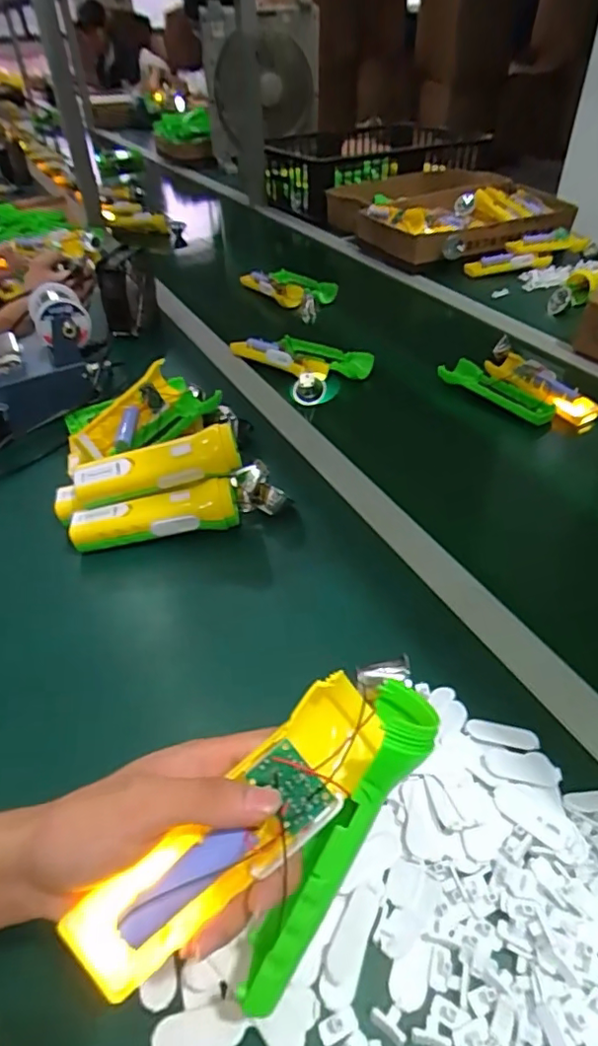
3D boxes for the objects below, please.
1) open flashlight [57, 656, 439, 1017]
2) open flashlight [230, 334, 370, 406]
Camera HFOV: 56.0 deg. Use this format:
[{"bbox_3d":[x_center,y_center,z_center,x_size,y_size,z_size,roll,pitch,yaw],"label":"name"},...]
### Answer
[{"bbox_3d":[-0.009,0.149,0.259,0.180,0.071,0.067,-40,50,-11],"label":"open flashlight"},{"bbox_3d":[0.001,-0.259,0.859,0.136,0.039,0.204,-29,48,-26],"label":"open flashlight"}]

